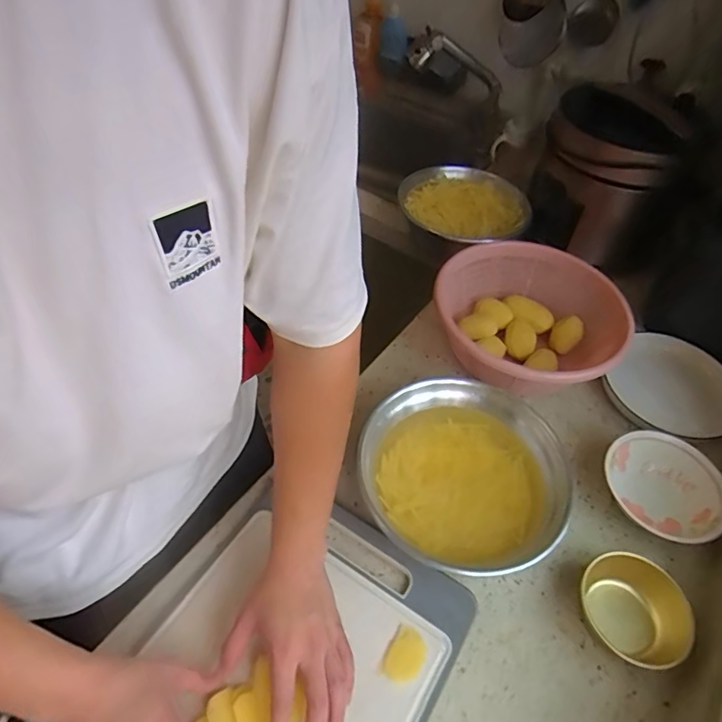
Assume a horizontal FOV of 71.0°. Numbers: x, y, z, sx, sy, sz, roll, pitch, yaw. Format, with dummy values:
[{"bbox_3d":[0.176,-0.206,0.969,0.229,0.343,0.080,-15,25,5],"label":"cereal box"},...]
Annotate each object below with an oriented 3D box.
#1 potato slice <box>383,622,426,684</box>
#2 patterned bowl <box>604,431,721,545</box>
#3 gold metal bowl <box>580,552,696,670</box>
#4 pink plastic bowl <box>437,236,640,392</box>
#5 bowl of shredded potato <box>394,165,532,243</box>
[{"bbox_3d":[0.048,0.315,0.539,0.038,0.004,0.053,30,54,19],"label":"potato slice"},{"bbox_3d":[0.397,0.167,0.667,0.132,0.053,0.149,-29,58,-26],"label":"patterned bowl"},{"bbox_3d":[0.302,0.279,0.567,0.096,0.055,0.113,-20,54,-20],"label":"gold metal bowl"},{"bbox_3d":[0.249,-0.060,0.803,0.270,0.119,0.274,2,50,-3],"label":"pink plastic bowl"},{"bbox_3d":[0.204,-0.309,0.979,0.214,0.046,0.230,2,50,-3],"label":"bowl of shredded potato"}]

